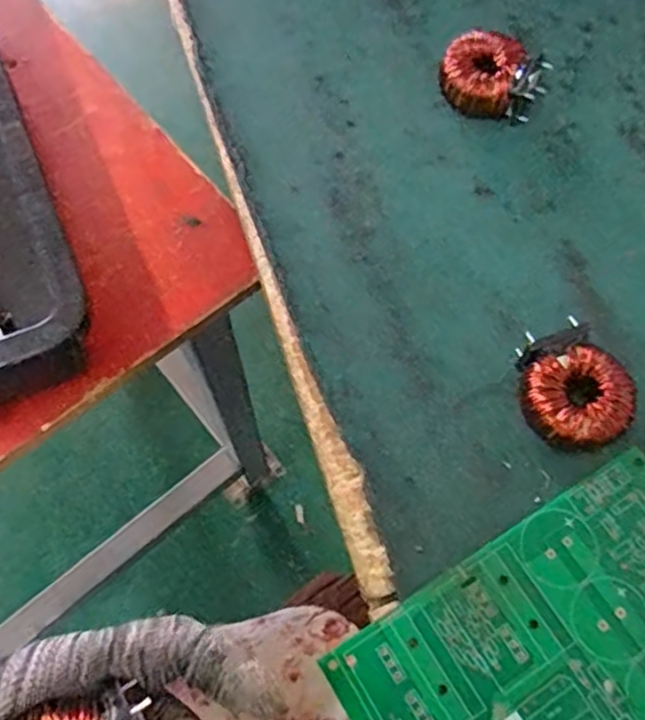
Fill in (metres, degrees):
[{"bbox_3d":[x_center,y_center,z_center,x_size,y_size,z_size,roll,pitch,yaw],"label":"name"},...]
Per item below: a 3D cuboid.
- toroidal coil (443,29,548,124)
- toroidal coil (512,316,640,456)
[{"bbox_3d":[0.104,-0.172,0.417,0.060,0.029,0.050,15,67,4],"label":"toroidal coil"},{"bbox_3d":[0.122,0.015,0.336,0.052,0.028,0.056,1,67,-2],"label":"toroidal coil"}]

